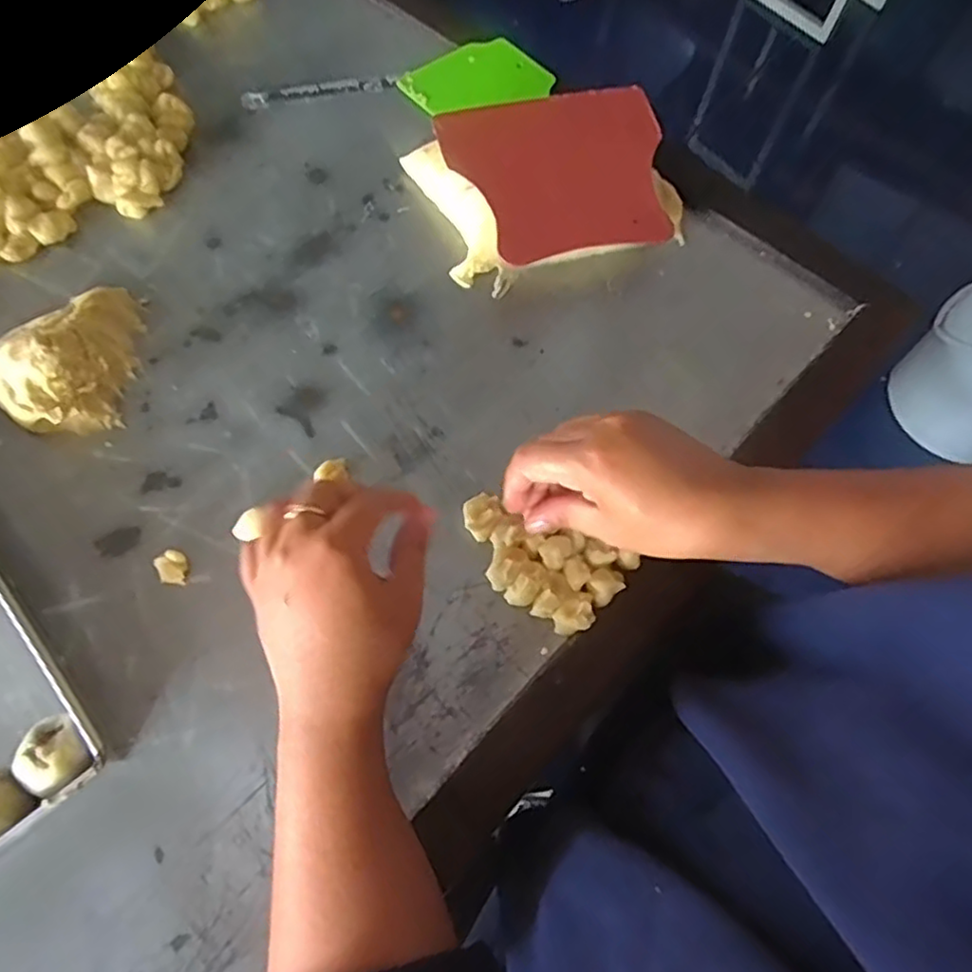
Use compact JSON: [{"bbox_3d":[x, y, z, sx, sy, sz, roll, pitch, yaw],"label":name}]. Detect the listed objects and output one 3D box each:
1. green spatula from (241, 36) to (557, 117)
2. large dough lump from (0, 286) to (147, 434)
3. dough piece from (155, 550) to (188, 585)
[{"bbox_3d":[-0.076,-0.357,0.589,0.262,0.019,0.068,-12,66,-9],"label":"green spatula"},{"bbox_3d":[-0.275,-0.086,0.446,0.112,0.043,0.090,-39,73,-19],"label":"large dough lump"},{"bbox_3d":[-0.191,0.050,0.406,0.017,0.004,0.024,-29,70,-16],"label":"dough piece"}]

